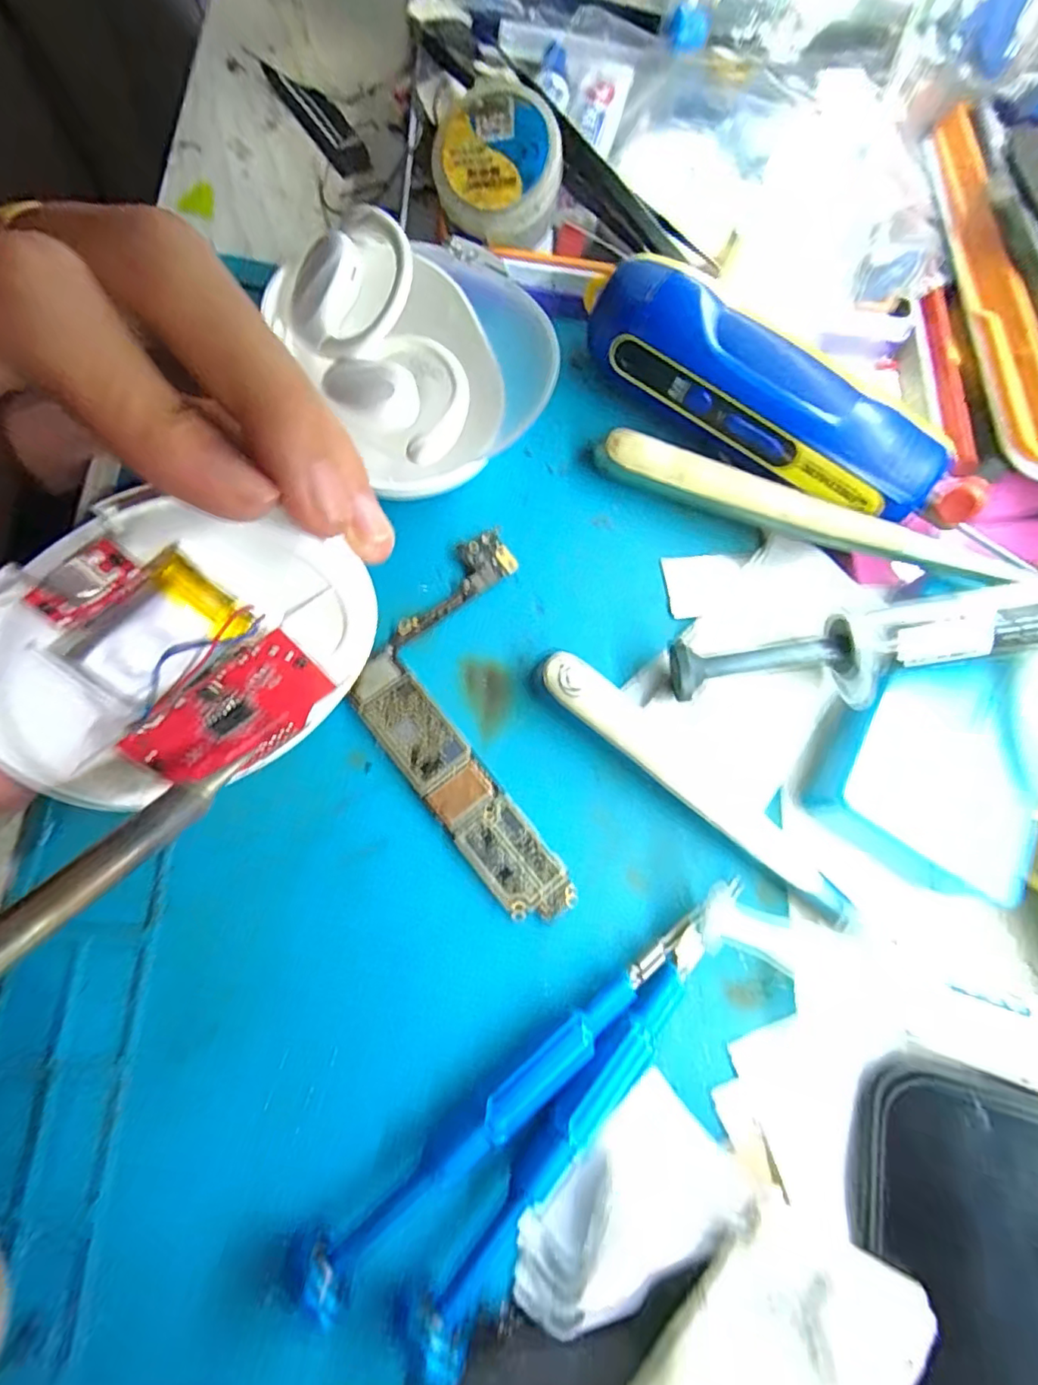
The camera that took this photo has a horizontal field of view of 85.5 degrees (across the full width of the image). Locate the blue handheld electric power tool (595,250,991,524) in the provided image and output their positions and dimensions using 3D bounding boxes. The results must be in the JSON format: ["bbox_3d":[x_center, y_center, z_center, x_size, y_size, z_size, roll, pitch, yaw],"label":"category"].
[{"bbox_3d":[0.076,-0.087,0.167,0.129,0.029,0.025,33,75,1],"label":"blue handheld electric power tool"}]

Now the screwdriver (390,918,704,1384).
[{"bbox_3d":[0.011,0.101,0.131,0.014,0.009,0.108,39,75,2],"label":"screwdriver"}]

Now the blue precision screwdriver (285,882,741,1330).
[{"bbox_3d":[0.002,0.090,0.132,0.131,0.012,0.013,-39,85,-14],"label":"blue precision screwdriver"}]

